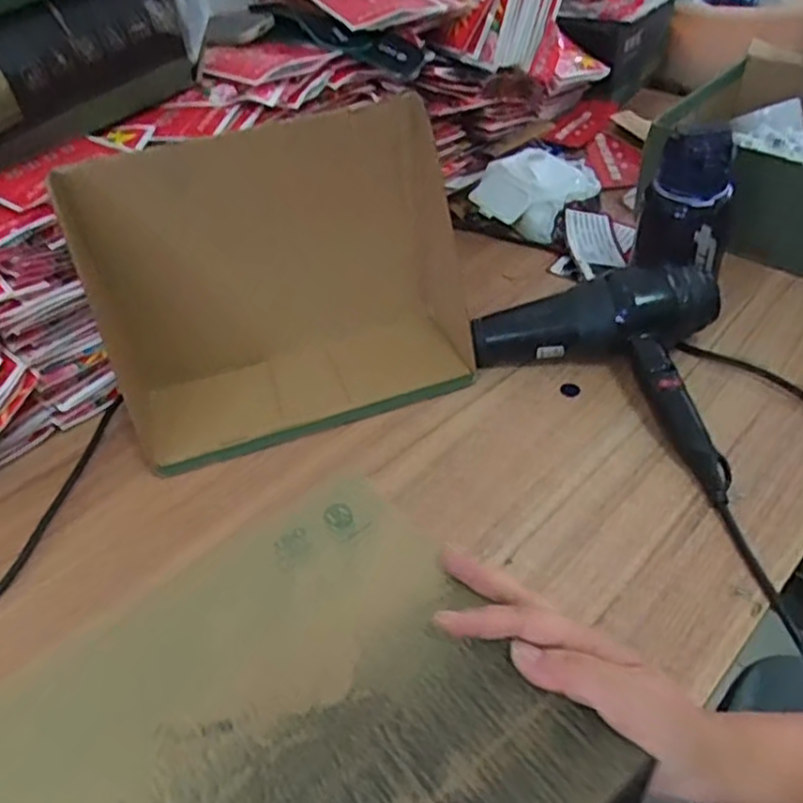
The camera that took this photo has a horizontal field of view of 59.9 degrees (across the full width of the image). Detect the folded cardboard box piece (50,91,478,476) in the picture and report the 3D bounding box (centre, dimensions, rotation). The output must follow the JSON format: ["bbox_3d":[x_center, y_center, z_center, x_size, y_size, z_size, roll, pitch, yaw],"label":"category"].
[{"bbox_3d":[-0.103,-0.098,0.652,0.343,0.260,0.134,-18,45,-13],"label":"folded cardboard box piece"}]

